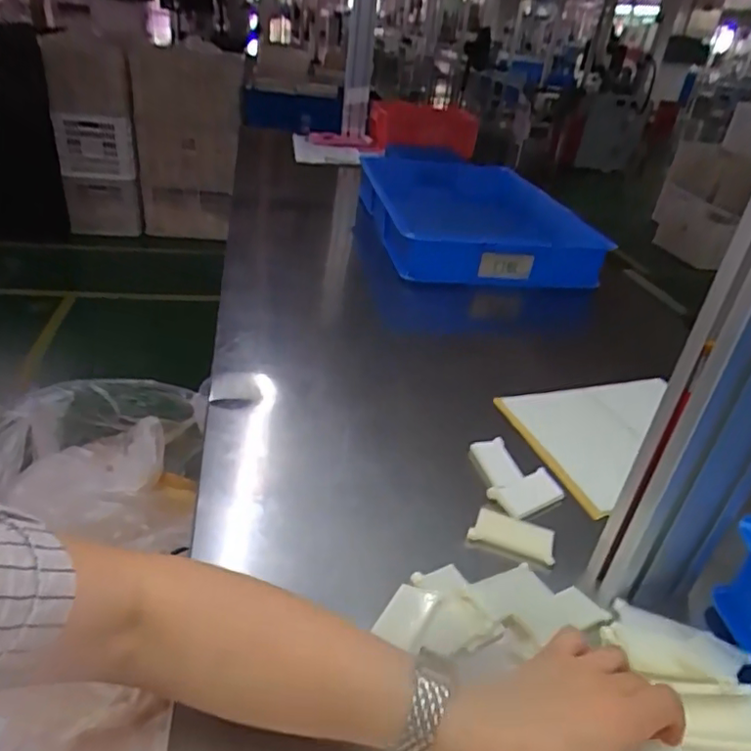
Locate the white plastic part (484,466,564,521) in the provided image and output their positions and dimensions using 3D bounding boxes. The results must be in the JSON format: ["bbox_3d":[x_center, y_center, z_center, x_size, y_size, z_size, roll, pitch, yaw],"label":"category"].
[{"bbox_3d":[0.153,0.117,0.583,0.073,0.010,0.040,-14,38,-28],"label":"white plastic part"}]

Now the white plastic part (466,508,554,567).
[{"bbox_3d":[0.126,0.146,0.538,0.074,0.011,0.037,14,33,12],"label":"white plastic part"}]

